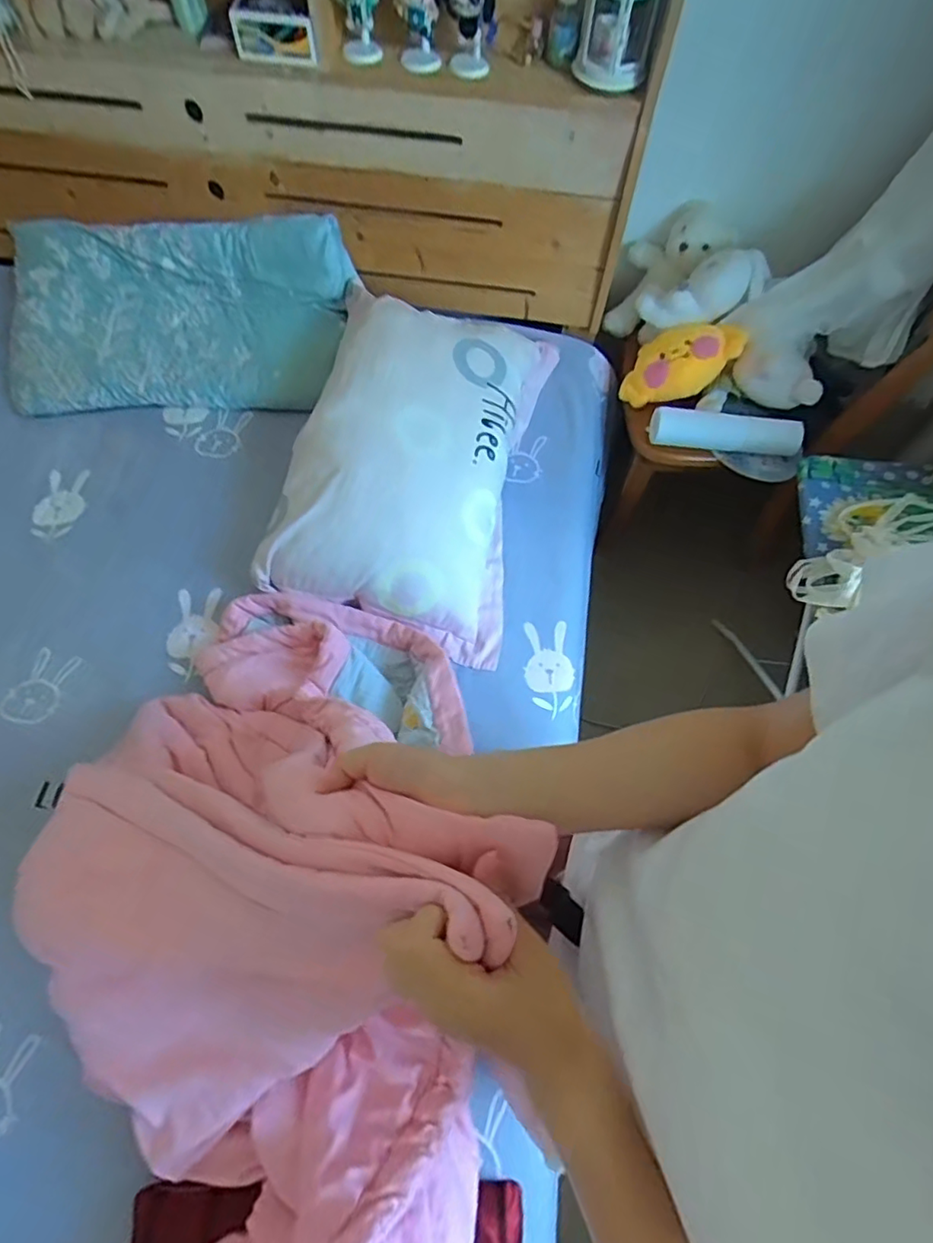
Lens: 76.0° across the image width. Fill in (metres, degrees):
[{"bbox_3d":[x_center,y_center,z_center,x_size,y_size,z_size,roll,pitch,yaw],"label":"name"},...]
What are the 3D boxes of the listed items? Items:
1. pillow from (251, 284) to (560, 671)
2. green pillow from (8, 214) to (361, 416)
[{"bbox_3d":[-0.087,-0.291,1.026,0.397,0.186,0.647,10,65,3],"label":"pillow"},{"bbox_3d":[-0.552,-0.589,1.145,0.651,0.105,0.359,-1,91,-1],"label":"green pillow"}]

